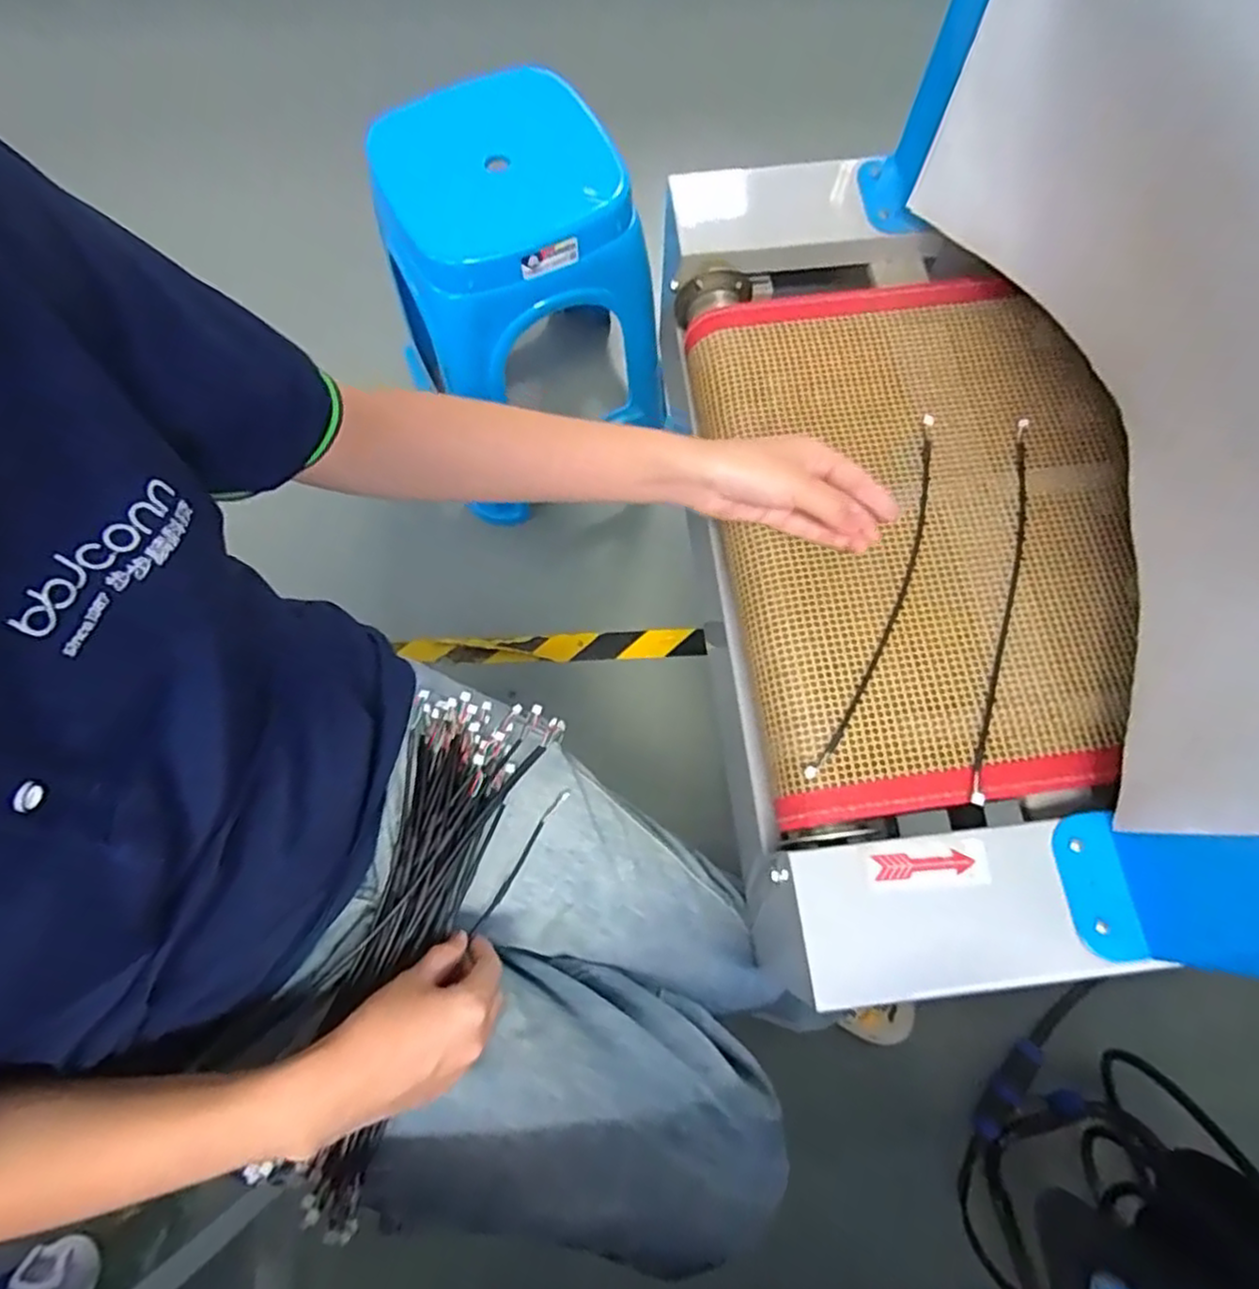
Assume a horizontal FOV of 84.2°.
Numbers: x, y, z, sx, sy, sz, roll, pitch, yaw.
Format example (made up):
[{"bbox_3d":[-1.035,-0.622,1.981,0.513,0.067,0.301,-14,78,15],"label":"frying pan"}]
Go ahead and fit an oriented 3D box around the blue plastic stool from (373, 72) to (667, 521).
[{"bbox_3d":[-0.151,-0.448,0.970,0.308,0.418,0.284,-29,75,-6],"label":"blue plastic stool"}]

